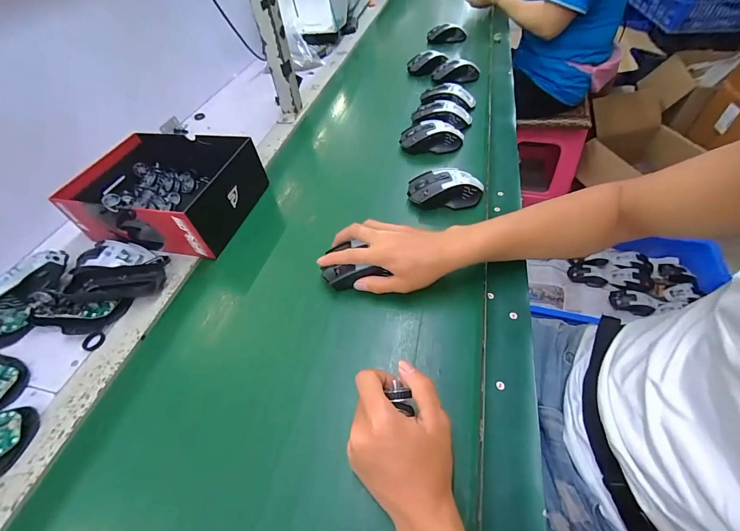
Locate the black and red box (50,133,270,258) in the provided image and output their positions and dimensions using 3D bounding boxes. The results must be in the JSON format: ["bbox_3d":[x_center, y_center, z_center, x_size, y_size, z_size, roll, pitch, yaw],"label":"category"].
[{"bbox_3d":[-0.324,-0.123,0.532,0.244,0.082,0.186,8,52,12],"label":"black and red box"}]

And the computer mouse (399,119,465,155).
[{"bbox_3d":[0.114,-0.239,0.609,0.110,0.035,0.063,8,52,12],"label":"computer mouse"}]

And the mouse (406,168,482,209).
[{"bbox_3d":[0.119,-0.123,0.514,0.118,0.038,0.070,-7,50,0],"label":"mouse"}]

